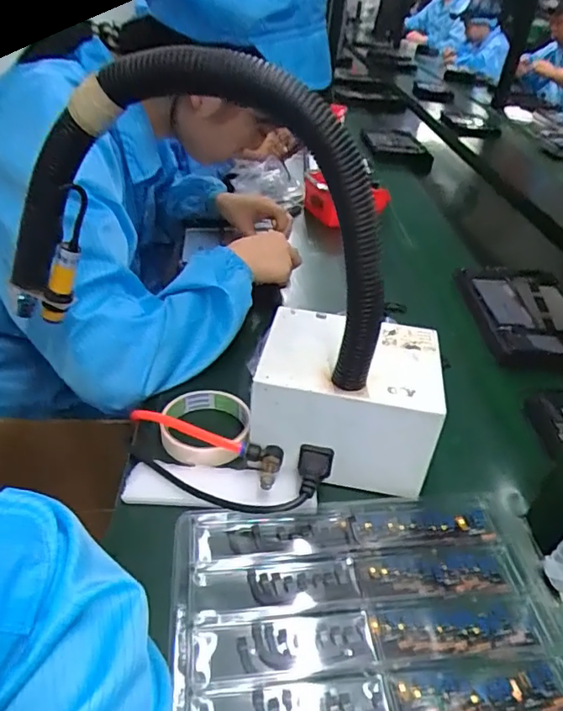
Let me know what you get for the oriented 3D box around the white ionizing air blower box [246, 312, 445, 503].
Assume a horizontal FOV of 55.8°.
[{"bbox_3d":[0.057,0.037,0.492,0.155,0.099,0.129,9,36,5],"label":"white ionizing air blower box"}]

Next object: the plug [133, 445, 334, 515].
[{"bbox_3d":[-0.042,0.109,0.449,0.171,0.028,0.060,-7,35,7],"label":"plug"}]

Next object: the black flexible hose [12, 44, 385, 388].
[{"bbox_3d":[-0.067,-0.113,0.411,0.309,0.225,0.092,13,37,11],"label":"black flexible hose"}]

